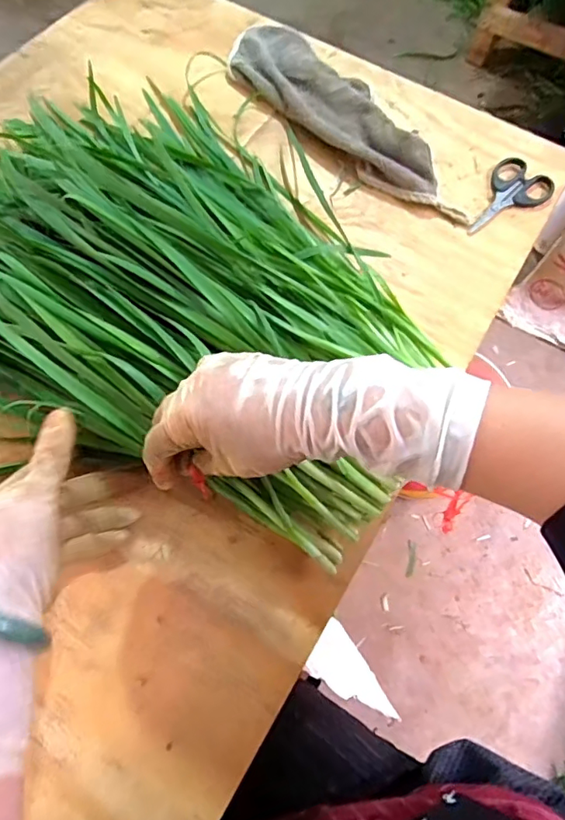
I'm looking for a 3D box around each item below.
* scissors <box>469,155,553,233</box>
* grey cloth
[{"bbox_3d":[0.219,-0.217,0.531,0.113,0.007,0.062,-34,71,-17],"label":"scissors"},{"bbox_3d":[0.067,-0.325,0.560,0.109,0.030,0.345,-38,73,-18],"label":"grey cloth"}]

